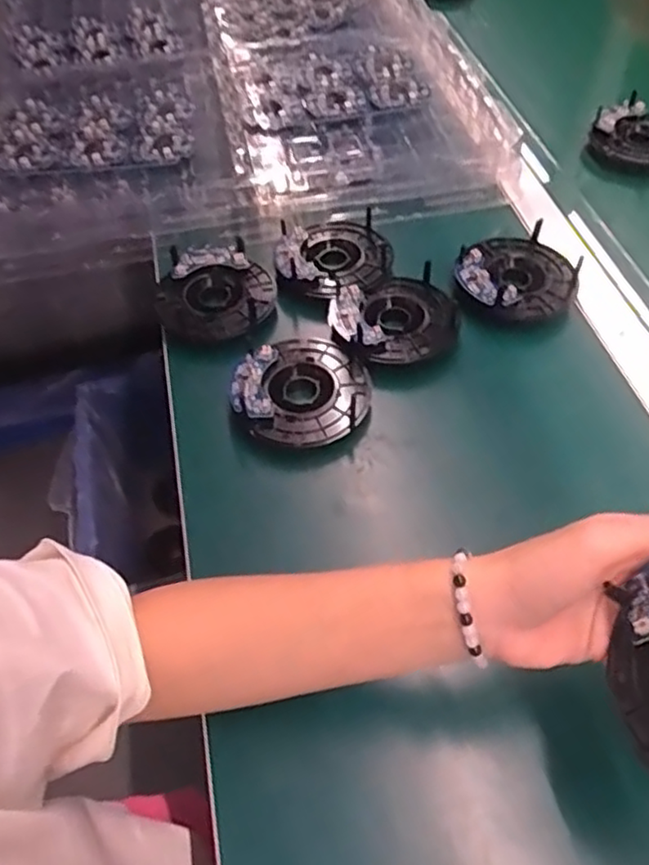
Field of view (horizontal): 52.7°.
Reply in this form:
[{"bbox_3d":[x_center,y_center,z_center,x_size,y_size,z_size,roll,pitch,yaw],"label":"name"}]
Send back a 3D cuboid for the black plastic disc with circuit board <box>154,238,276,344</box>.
[{"bbox_3d":[-0.092,-0.115,0.548,0.096,0.027,0.099,-1,56,2],"label":"black plastic disc with circuit board"}]

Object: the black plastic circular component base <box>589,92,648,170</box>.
[{"bbox_3d":[0.327,-0.306,0.681,0.083,0.032,0.088,-1,56,2],"label":"black plastic circular component base"}]

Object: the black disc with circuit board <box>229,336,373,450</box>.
[{"bbox_3d":[-0.014,-0.031,0.488,0.096,0.032,0.093,-1,56,2],"label":"black disc with circuit board"}]

